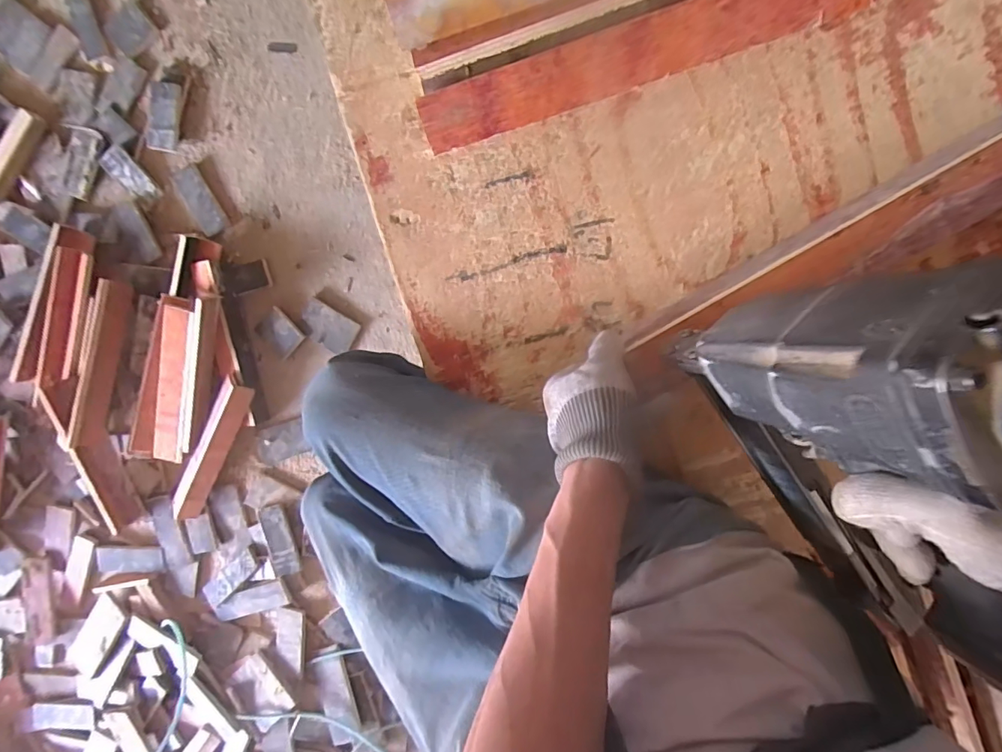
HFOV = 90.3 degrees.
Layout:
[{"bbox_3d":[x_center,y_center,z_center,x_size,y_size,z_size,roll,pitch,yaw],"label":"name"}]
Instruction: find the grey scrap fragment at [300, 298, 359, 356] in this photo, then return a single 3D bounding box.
[{"bbox_3d":[-0.385,-0.108,1.110,0.126,0.010,0.082,33,98,-1],"label":"grey scrap fragment"}]

